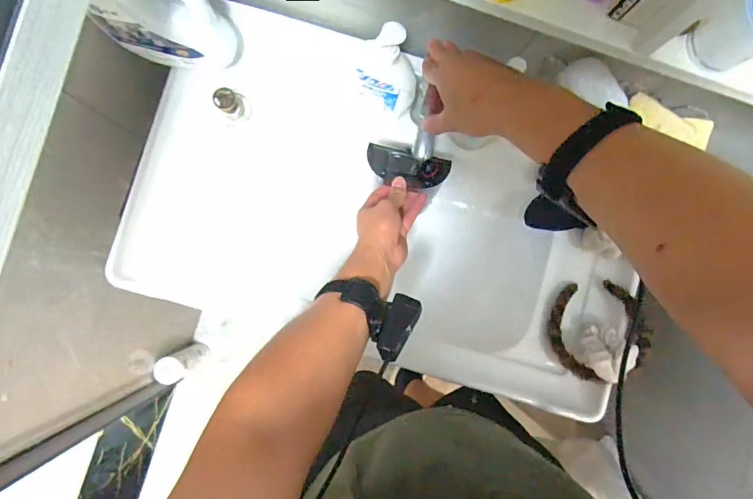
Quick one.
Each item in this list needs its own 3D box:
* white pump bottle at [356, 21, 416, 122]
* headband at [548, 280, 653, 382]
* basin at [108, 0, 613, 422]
[{"bbox_3d":[0.015,-0.258,0.607,0.095,0.172,0.053,26,88,-1],"label":"white pump bottle"},{"bbox_3d":[0.346,0.124,0.651,0.136,0.016,0.149,-11,68,28],"label":"headband"},{"bbox_3d":[0.002,-0.076,0.751,0.760,0.239,0.499,14,88,-1],"label":"basin"}]

